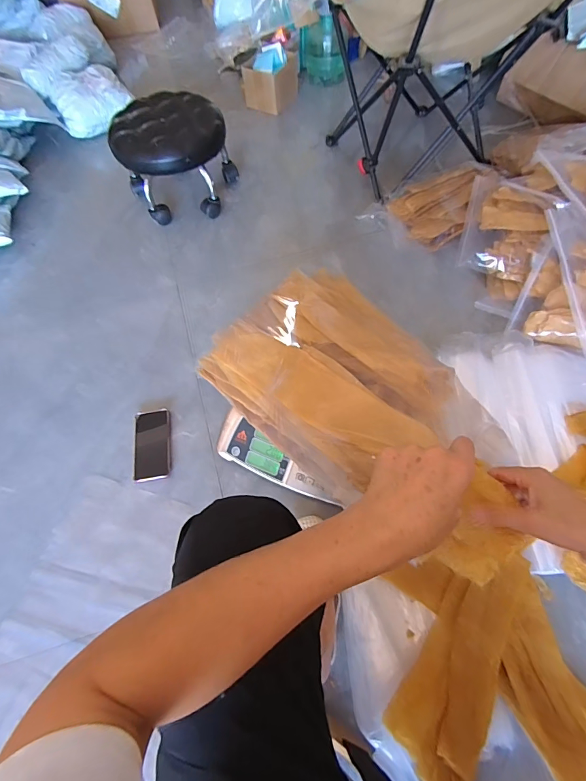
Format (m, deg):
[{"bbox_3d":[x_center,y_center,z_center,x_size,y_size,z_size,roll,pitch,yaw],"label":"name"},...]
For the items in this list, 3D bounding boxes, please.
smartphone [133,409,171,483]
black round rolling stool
[{"bbox_3d":[-0.309,0.118,0.832,0.078,0.008,0.160,-9,63,-2],"label":"smartphone"},{"bbox_3d":[-0.337,-0.684,1.128,0.320,0.217,0.306,-1,63,2],"label":"black round rolling stool"}]

